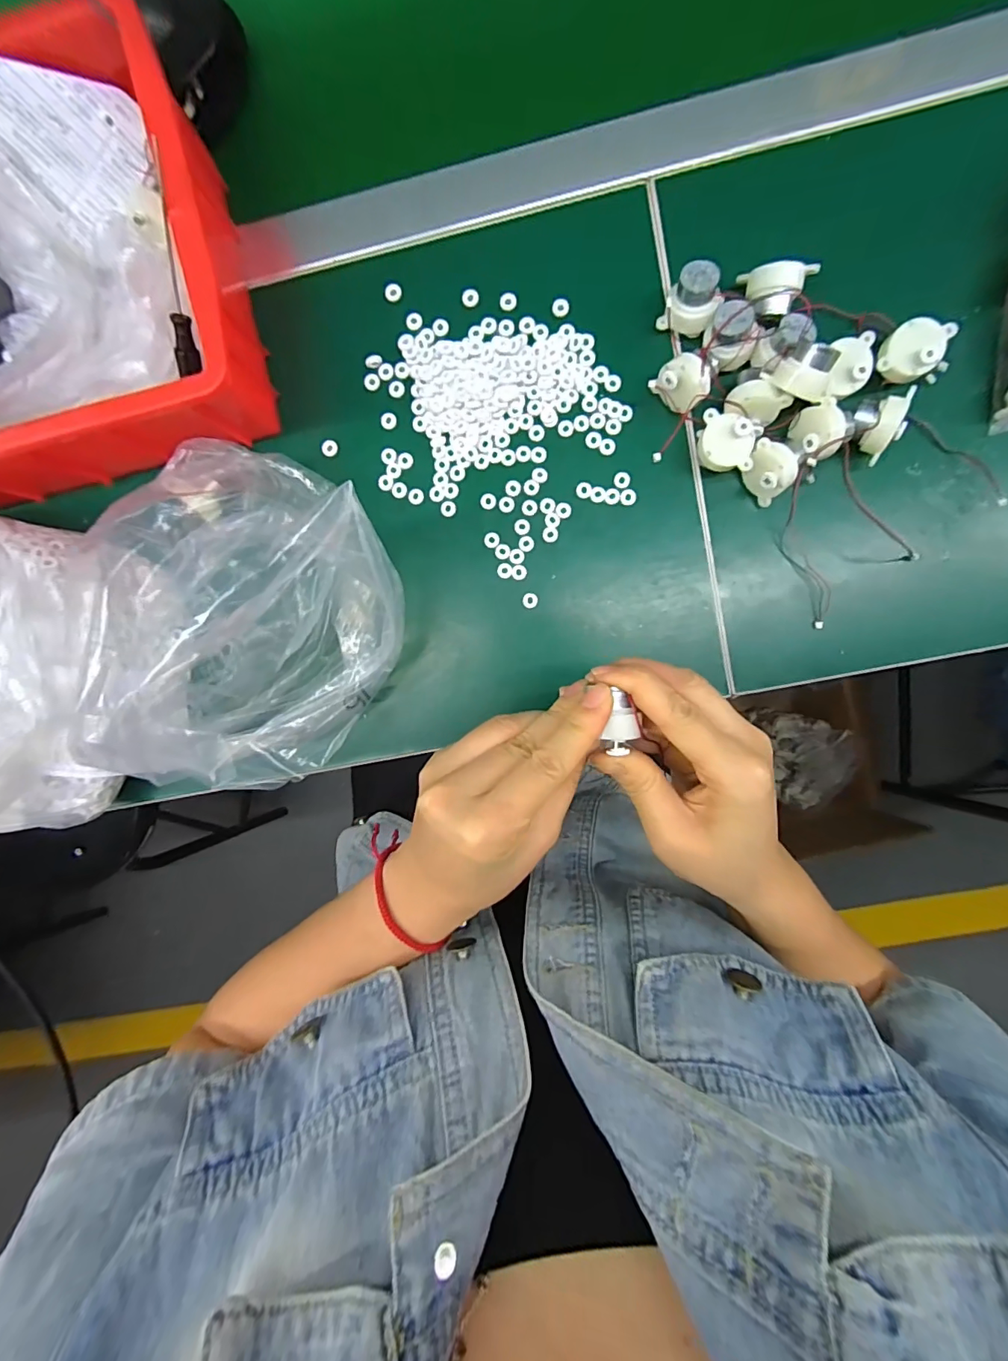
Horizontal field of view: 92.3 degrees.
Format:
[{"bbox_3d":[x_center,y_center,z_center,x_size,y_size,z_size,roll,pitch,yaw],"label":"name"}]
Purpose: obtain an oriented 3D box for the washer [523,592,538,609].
[{"bbox_3d":[0.019,-0.057,0.348,0.011,0.004,0.011,0,98,3],"label":"washer"}]

